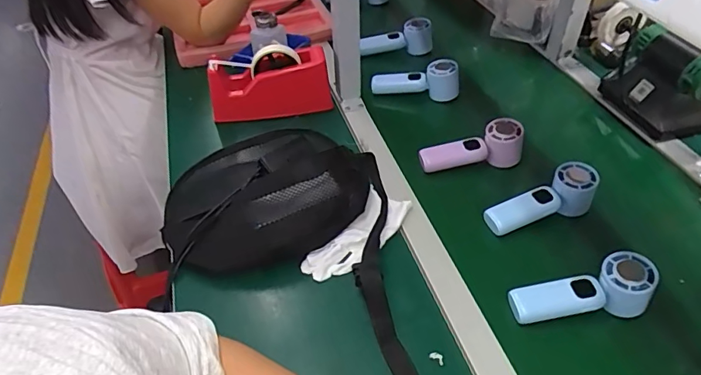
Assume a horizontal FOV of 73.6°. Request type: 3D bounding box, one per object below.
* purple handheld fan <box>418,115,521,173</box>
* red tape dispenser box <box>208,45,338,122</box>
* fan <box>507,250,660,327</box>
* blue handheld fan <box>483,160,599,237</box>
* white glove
[{"bbox_3d":[0.185,-0.055,0.722,0.156,0.059,0.048,-14,44,7],"label":"purple handheld fan"},{"bbox_3d":[-0.141,-0.181,0.817,0.204,0.100,0.068,-9,45,-8],"label":"red tape dispenser box"},{"bbox_3d":[0.262,0.124,0.537,0.157,0.057,0.052,-15,44,7],"label":"fan"},{"bbox_3d":[0.258,0.024,0.640,0.158,0.055,0.054,-23,47,-2],"label":"blue handheld fan"},{"bbox_3d":[0.013,0.063,0.626,0.066,0.025,0.171,27,51,26],"label":"white glove"}]

